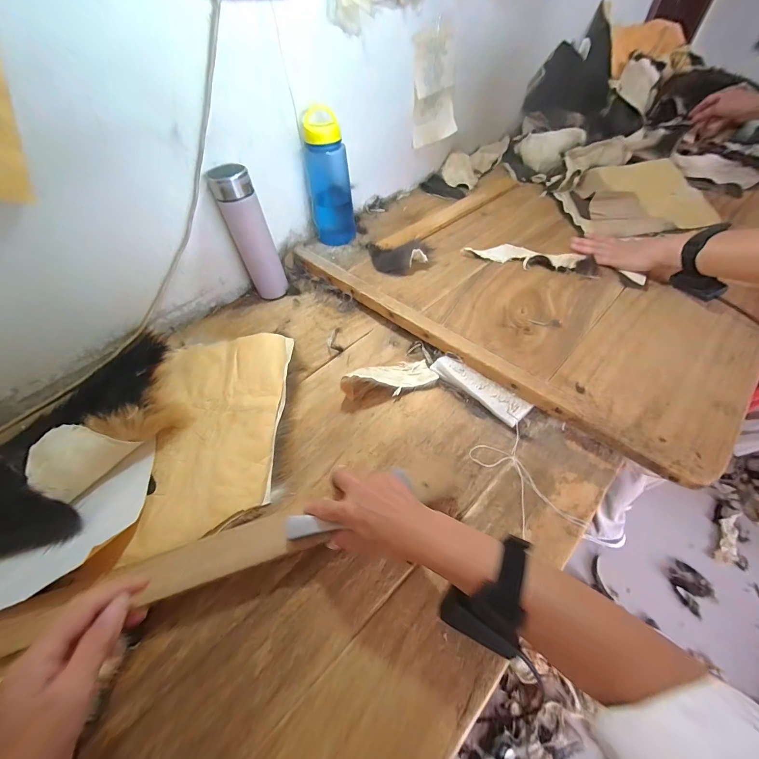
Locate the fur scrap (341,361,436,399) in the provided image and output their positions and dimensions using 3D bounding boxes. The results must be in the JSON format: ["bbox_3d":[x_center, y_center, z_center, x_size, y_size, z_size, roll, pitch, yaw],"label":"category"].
[{"bbox_3d":[0.011,-0.002,0.508,0.147,0.050,0.062,-6,52,-16],"label":"fur scrap"}]

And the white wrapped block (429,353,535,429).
[{"bbox_3d":[0.147,0.013,0.483,0.147,0.024,0.040,37,63,26],"label":"white wrapped block"}]

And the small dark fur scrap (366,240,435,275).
[{"bbox_3d":[0.029,-0.247,0.634,0.142,0.047,0.088,11,55,11],"label":"small dark fur scrap"}]

